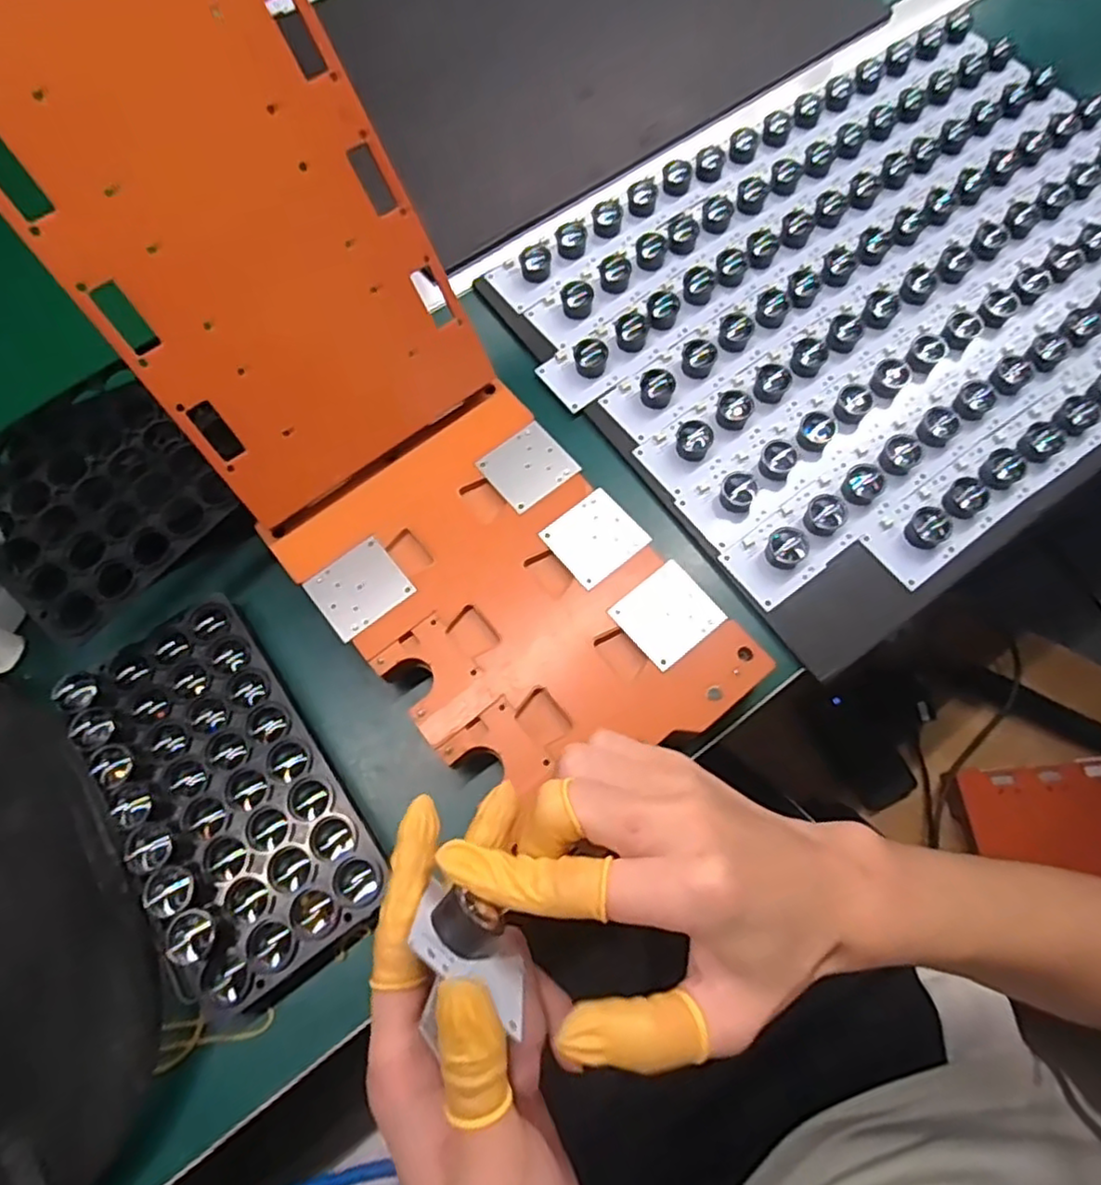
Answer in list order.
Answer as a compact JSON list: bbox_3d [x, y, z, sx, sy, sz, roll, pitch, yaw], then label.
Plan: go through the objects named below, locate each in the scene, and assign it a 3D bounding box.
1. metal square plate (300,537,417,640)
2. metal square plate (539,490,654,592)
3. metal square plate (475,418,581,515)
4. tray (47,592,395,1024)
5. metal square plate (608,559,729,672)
[{"bbox_3d":[-0.106,-0.002,0.365,0.048,0.004,0.043,-38,73,-12],"label":"metal square plate"},{"bbox_3d":[0.025,-0.032,0.372,0.047,0.004,0.045,-37,73,-12],"label":"metal square plate"},{"bbox_3d":[-0.013,-0.075,0.390,0.047,0.004,0.044,-36,70,-13],"label":"metal square plate"},{"bbox_3d":[-0.170,0.102,0.340,0.103,0.033,0.195,-33,72,-11],"label":"tray"},{"bbox_3d":[0.064,0.012,0.358,0.049,0.004,0.044,-37,73,-14],"label":"metal square plate"}]

